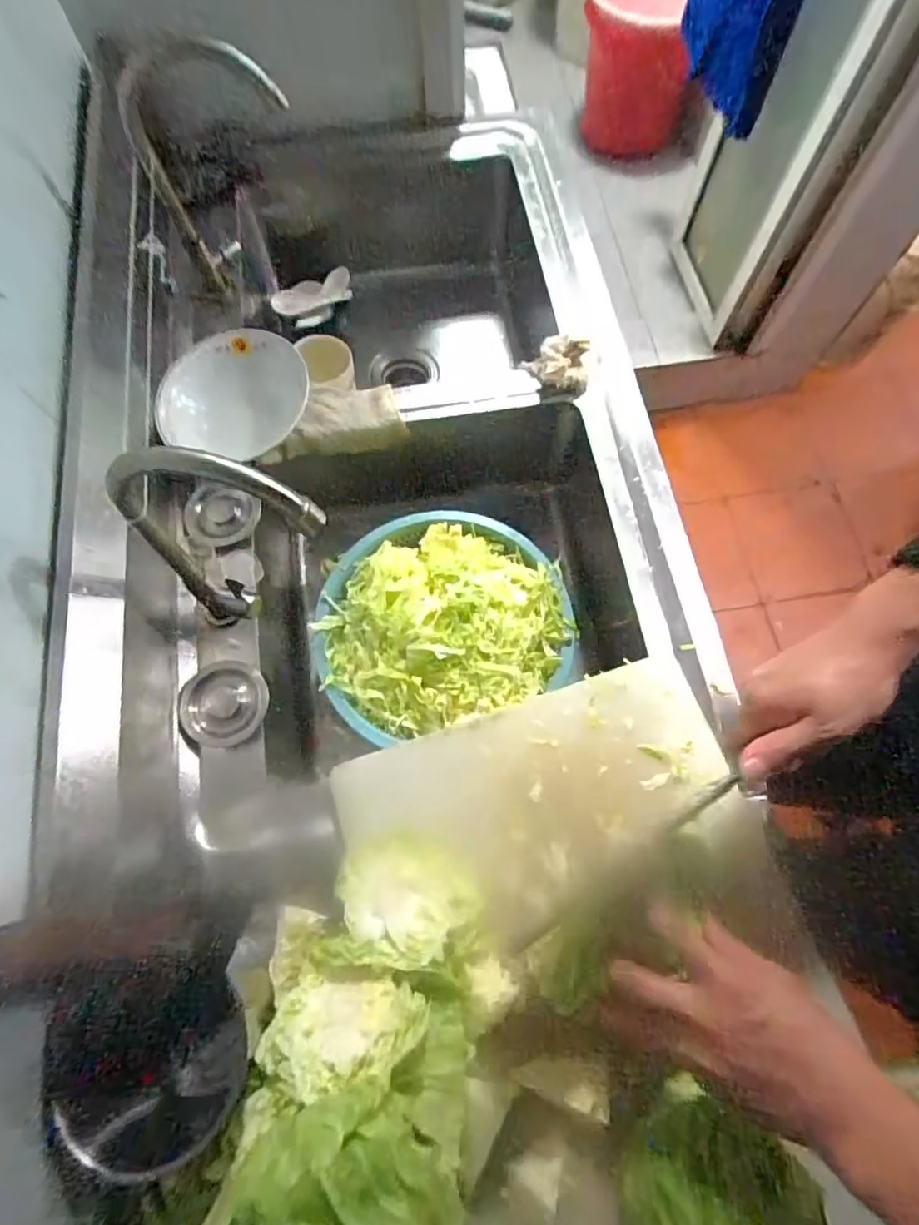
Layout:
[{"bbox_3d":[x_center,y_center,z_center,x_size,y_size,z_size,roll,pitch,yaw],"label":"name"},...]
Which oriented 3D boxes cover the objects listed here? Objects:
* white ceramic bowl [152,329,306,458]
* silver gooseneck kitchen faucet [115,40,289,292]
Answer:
[{"bbox_3d":[-0.250,-0.240,0.633,0.161,0.048,0.126,-19,98,-20],"label":"white ceramic bowl"},{"bbox_3d":[-0.239,-0.456,0.597,0.148,0.219,0.033,-22,73,-6],"label":"silver gooseneck kitchen faucet"}]

